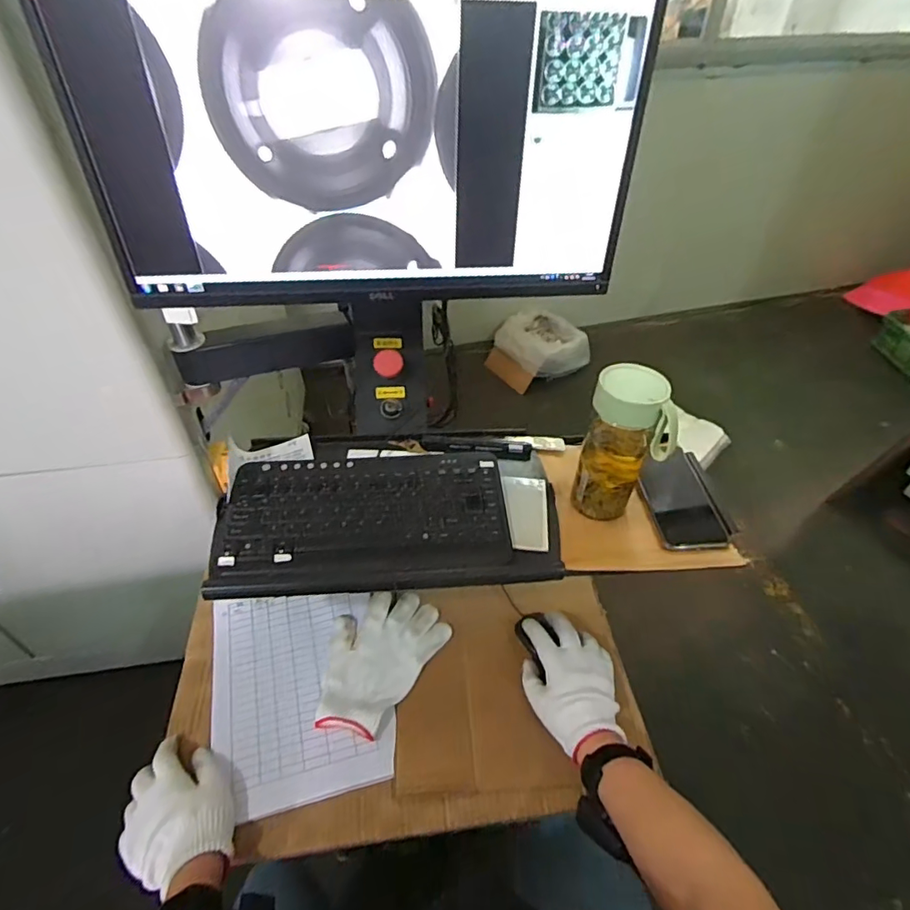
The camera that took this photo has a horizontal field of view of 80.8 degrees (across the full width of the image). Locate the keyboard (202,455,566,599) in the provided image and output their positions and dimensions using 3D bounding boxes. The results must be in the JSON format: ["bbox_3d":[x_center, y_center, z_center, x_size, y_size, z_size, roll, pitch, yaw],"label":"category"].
[{"bbox_3d":[-0.073,0.073,0.616,0.376,0.034,0.177,-4,45,-5],"label":"keyboard"}]

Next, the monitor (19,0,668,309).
[{"bbox_3d":[-0.085,-0.312,0.537,0.552,0.315,0.045,-4,45,-5],"label":"monitor"}]

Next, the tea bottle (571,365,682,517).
[{"bbox_3d":[0.184,-0.010,0.591,0.083,0.168,0.070,7,45,6],"label":"tea bottle"}]

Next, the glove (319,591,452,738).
[{"bbox_3d":[-0.105,0.256,0.689,0.130,0.017,0.193,25,50,23],"label":"glove"}]

